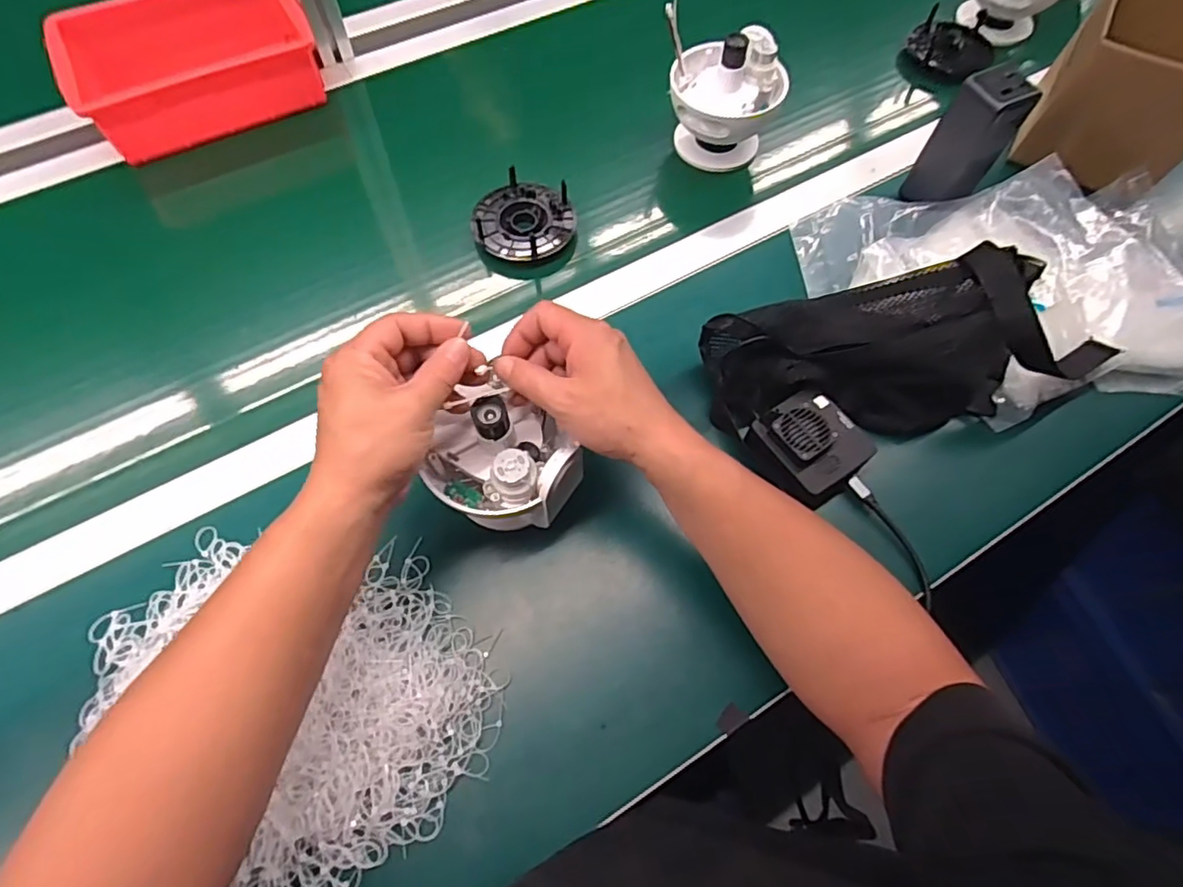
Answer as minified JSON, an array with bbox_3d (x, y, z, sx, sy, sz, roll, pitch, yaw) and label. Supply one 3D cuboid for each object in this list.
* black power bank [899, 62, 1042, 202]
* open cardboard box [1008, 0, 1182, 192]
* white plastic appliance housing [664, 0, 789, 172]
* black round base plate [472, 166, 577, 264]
[{"bbox_3d":[0.346,-0.277,0.562,0.047,0.123,0.052,-29,69,-13],"label":"black power bank"},{"bbox_3d":[0.527,-0.352,0.586,0.126,0.125,0.189,29,67,11],"label":"open cardboard box"},{"bbox_3d":[0.130,-0.360,0.619,0.123,0.125,0.094,15,65,5],"label":"white plastic appliance housing"},{"bbox_3d":[-0.068,-0.223,0.611,0.099,0.039,0.098,-6,65,-5],"label":"black round base plate"}]

